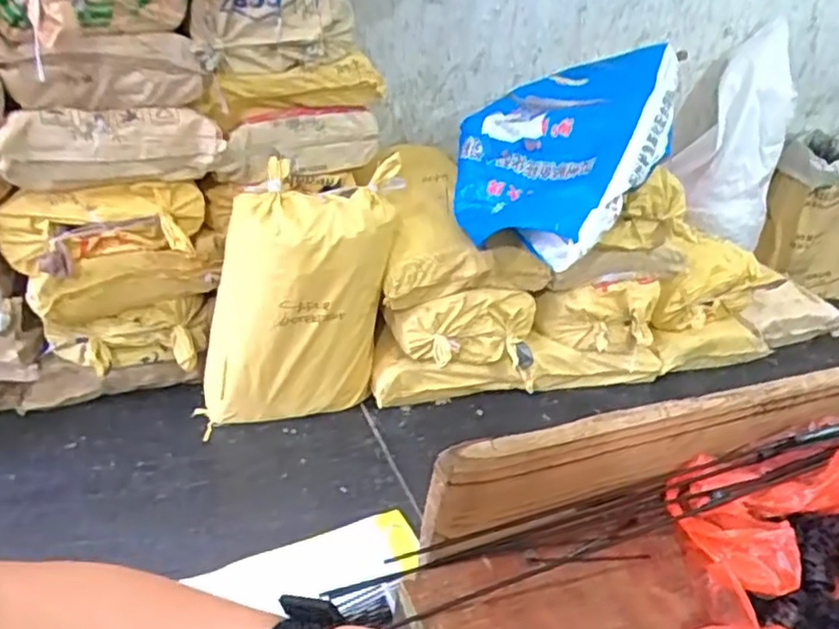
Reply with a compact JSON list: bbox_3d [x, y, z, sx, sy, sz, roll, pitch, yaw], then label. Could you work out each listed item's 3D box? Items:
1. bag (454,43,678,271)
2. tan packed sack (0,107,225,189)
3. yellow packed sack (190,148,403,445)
[{"bbox_3d":[0.369,-0.459,1.642,0.459,0.216,0.705,15,61,40],"label":"bag"},{"bbox_3d":[-0.690,-0.374,1.466,0.442,0.168,0.143,-11,34,-29],"label":"tan packed sack"},{"bbox_3d":[-0.308,-0.015,1.654,0.450,0.612,0.210,3,30,-6],"label":"yellow packed sack"}]

